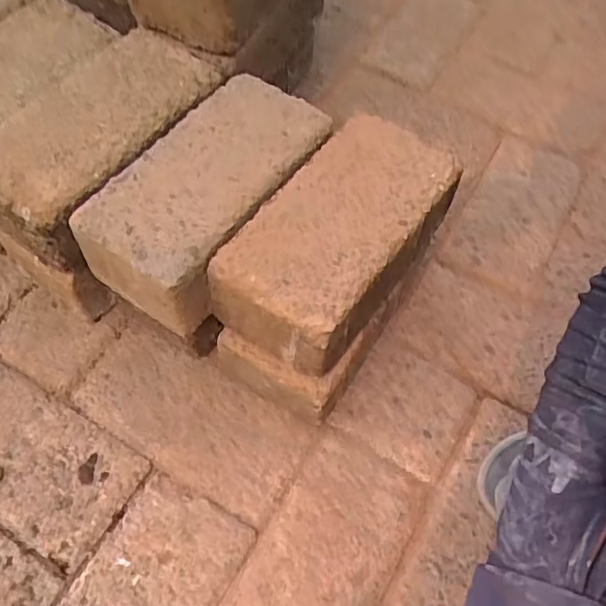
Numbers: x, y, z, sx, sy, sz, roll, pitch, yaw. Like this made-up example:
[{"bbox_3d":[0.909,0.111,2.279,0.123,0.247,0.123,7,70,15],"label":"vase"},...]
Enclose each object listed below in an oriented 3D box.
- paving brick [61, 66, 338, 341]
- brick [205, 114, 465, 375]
[{"bbox_3d":[-0.072,-0.090,0.493,0.114,0.066,0.209,32,63,15],"label":"paving brick"},{"bbox_3d":[0.031,-0.051,0.480,0.110,0.073,0.206,31,63,14],"label":"brick"}]

